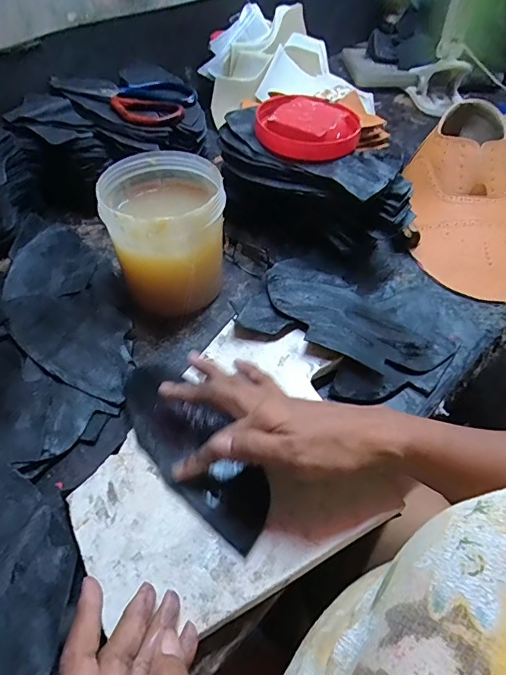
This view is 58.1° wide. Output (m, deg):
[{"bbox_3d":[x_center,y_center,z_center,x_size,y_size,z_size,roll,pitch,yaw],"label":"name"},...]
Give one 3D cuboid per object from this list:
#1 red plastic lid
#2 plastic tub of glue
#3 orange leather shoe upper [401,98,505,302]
[{"bbox_3d":[0.063,-0.246,0.529,0.118,0.026,0.114,1,48,-1],"label":"red plastic lid"},{"bbox_3d":[-0.090,-0.110,0.476,0.111,0.116,0.116,1,48,-1],"label":"plastic tub of glue"},{"bbox_3d":[0.295,-0.181,0.579,0.187,0.096,0.302,13,49,10],"label":"orange leather shoe upper"}]

